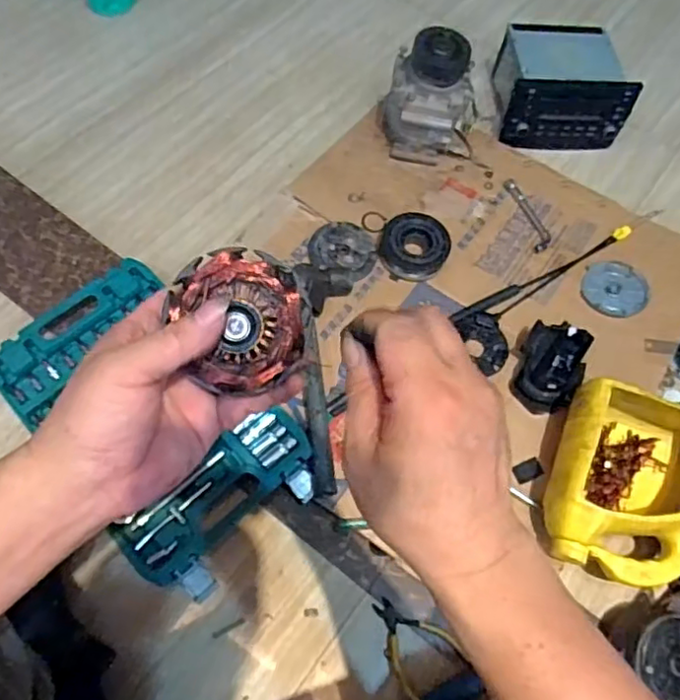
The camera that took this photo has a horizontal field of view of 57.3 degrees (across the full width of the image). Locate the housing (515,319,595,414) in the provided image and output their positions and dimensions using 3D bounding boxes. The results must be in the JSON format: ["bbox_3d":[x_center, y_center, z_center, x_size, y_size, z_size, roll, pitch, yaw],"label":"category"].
[{"bbox_3d":[0.289,0.022,0.856,0.080,0.062,0.120,17,62,5],"label":"housing"}]

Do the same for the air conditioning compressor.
[{"bbox_3d":[0.149,-0.412,1.017,0.148,0.187,0.113,12,62,2],"label":"air conditioning compressor"}]

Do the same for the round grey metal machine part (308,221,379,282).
[{"bbox_3d":[0.005,-0.156,0.959,0.103,0.012,0.100,2,63,-4],"label":"round grey metal machine part"}]

